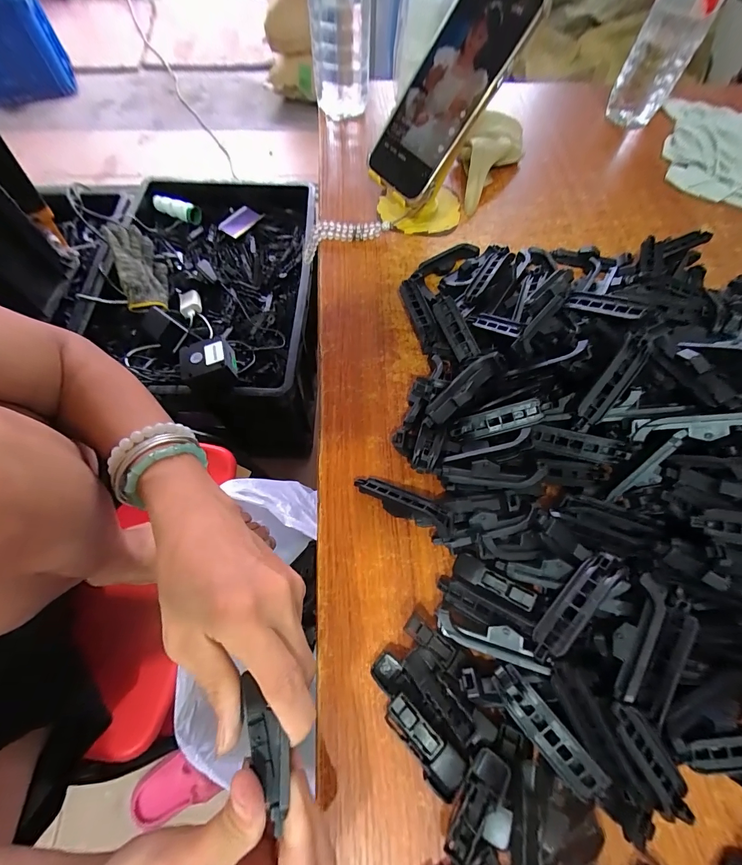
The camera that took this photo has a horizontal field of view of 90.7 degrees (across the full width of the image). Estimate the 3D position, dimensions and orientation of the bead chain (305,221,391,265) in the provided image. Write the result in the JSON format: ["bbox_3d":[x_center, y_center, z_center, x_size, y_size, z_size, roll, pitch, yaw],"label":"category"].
[{"bbox_3d":[-0.029,-0.210,0.392,0.097,0.028,0.022,-9,65,8],"label":"bead chain"}]

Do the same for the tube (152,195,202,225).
[{"bbox_3d":[-0.467,-0.536,0.880,0.137,0.039,0.032,22,67,8],"label":"tube"}]

